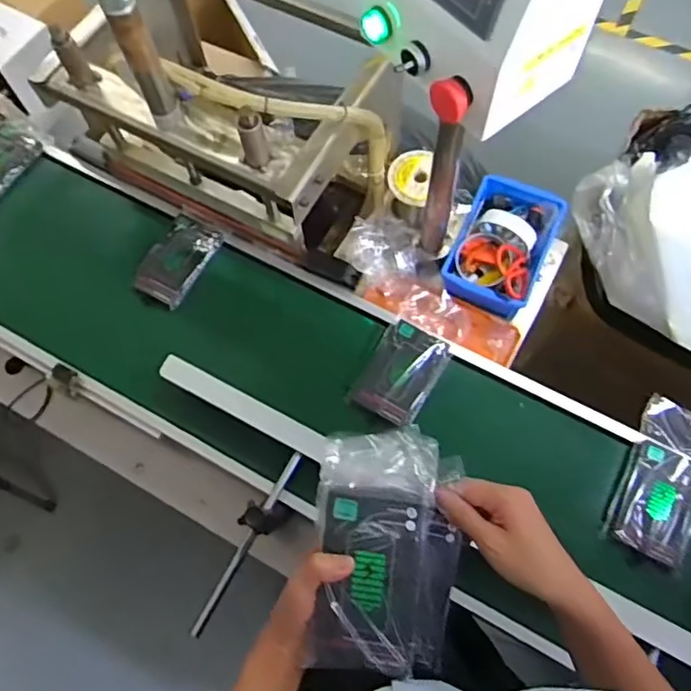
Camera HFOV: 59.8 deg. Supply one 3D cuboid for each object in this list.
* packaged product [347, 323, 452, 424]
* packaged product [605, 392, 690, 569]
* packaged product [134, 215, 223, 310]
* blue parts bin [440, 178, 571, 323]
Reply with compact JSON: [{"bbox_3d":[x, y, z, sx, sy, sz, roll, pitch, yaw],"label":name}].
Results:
[{"bbox_3d":[0.076,0.035,0.816,0.093,0.020,0.138,30,73,12],"label":"packaged product"},{"bbox_3d":[0.404,0.165,0.761,0.093,0.025,0.206,28,72,11],"label":"packaged product"},{"bbox_3d":[-0.250,-0.126,0.891,0.085,0.024,0.139,25,72,10],"label":"packaged product"},{"bbox_3d":[0.250,-0.165,0.938,0.141,0.082,0.217,23,71,10],"label":"blue parts bin"}]

